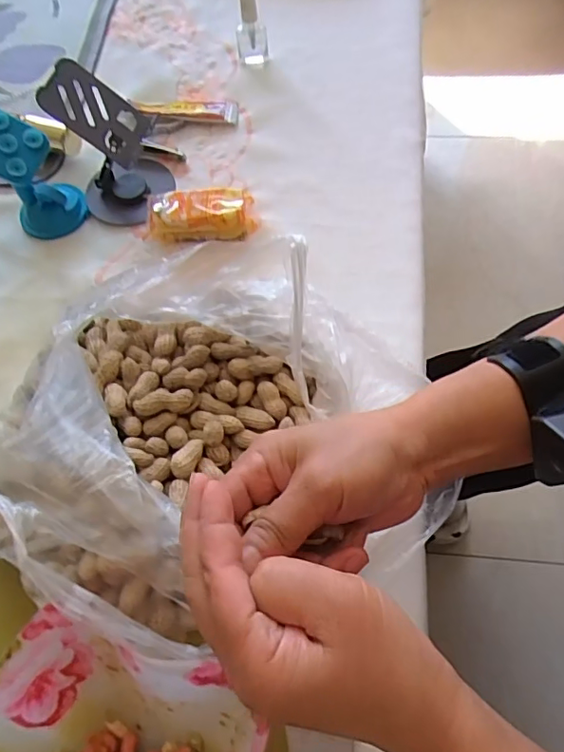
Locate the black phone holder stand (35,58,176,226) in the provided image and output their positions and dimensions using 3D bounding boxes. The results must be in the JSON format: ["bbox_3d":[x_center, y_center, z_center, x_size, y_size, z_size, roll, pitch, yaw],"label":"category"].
[{"bbox_3d":[-0.145,-0.197,0.456,0.077,0.108,0.075,-20,65,-6],"label":"black phone holder stand"}]

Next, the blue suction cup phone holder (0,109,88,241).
[{"bbox_3d":[-0.222,-0.177,0.456,0.075,0.104,0.061,21,67,12],"label":"blue suction cup phone holder"}]

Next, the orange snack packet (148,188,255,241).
[{"bbox_3d":[-0.071,-0.141,0.468,0.090,0.028,0.041,-5,64,1],"label":"orange snack packet"}]

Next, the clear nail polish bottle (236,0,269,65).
[{"bbox_3d":[-0.032,-0.359,0.543,0.032,0.078,0.025,-10,64,-1],"label":"clear nail polish bottle"}]

